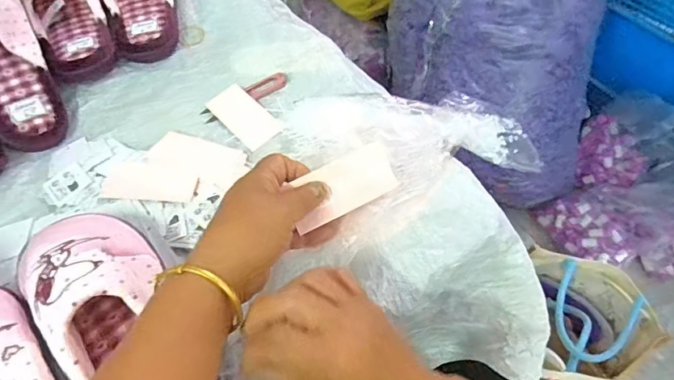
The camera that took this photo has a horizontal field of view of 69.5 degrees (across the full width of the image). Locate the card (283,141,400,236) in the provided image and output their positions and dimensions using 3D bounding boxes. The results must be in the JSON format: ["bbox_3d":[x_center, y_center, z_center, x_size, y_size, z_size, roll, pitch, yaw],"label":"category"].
[{"bbox_3d":[0.006,-0.004,0.412,0.087,0.004,0.044,-26,90,-11],"label":"card"}]

